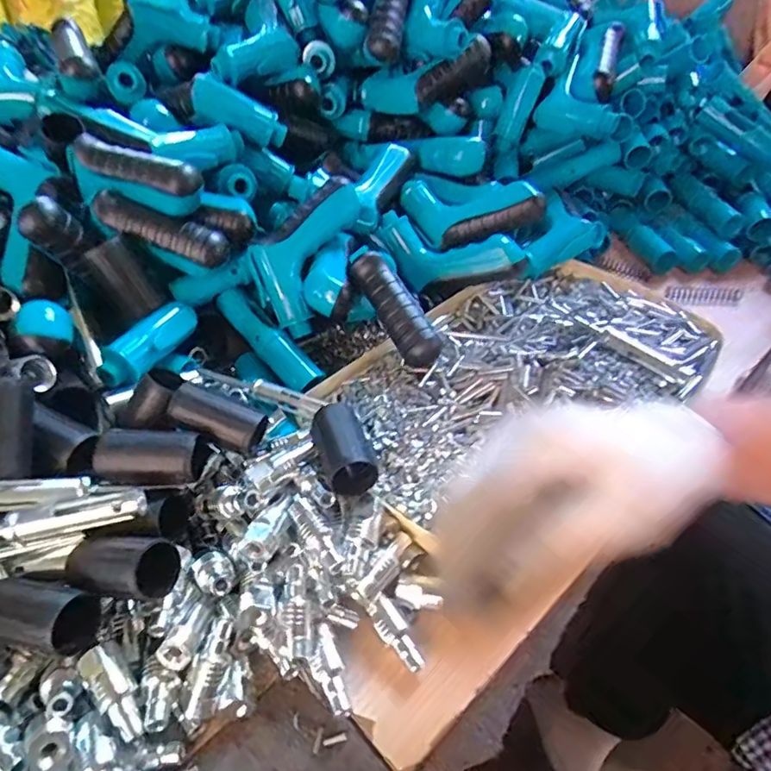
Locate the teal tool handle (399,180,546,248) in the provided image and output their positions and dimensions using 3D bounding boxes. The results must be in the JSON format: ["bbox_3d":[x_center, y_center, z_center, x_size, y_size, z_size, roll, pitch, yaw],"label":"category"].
[{"bbox_3d":[0.081,-0.172,0.528,0.142,0.034,0.071,7,47,22],"label":"teal tool handle"}]

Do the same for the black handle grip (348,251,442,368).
[{"bbox_3d":[0.009,-0.064,0.451,0.029,0.023,0.107,-27,76,-25],"label":"black handle grip"}]

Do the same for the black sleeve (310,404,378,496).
[{"bbox_3d":[-0.030,0.043,0.369,0.031,0.027,0.066,-17,46,-13],"label":"black sleeve"}]

